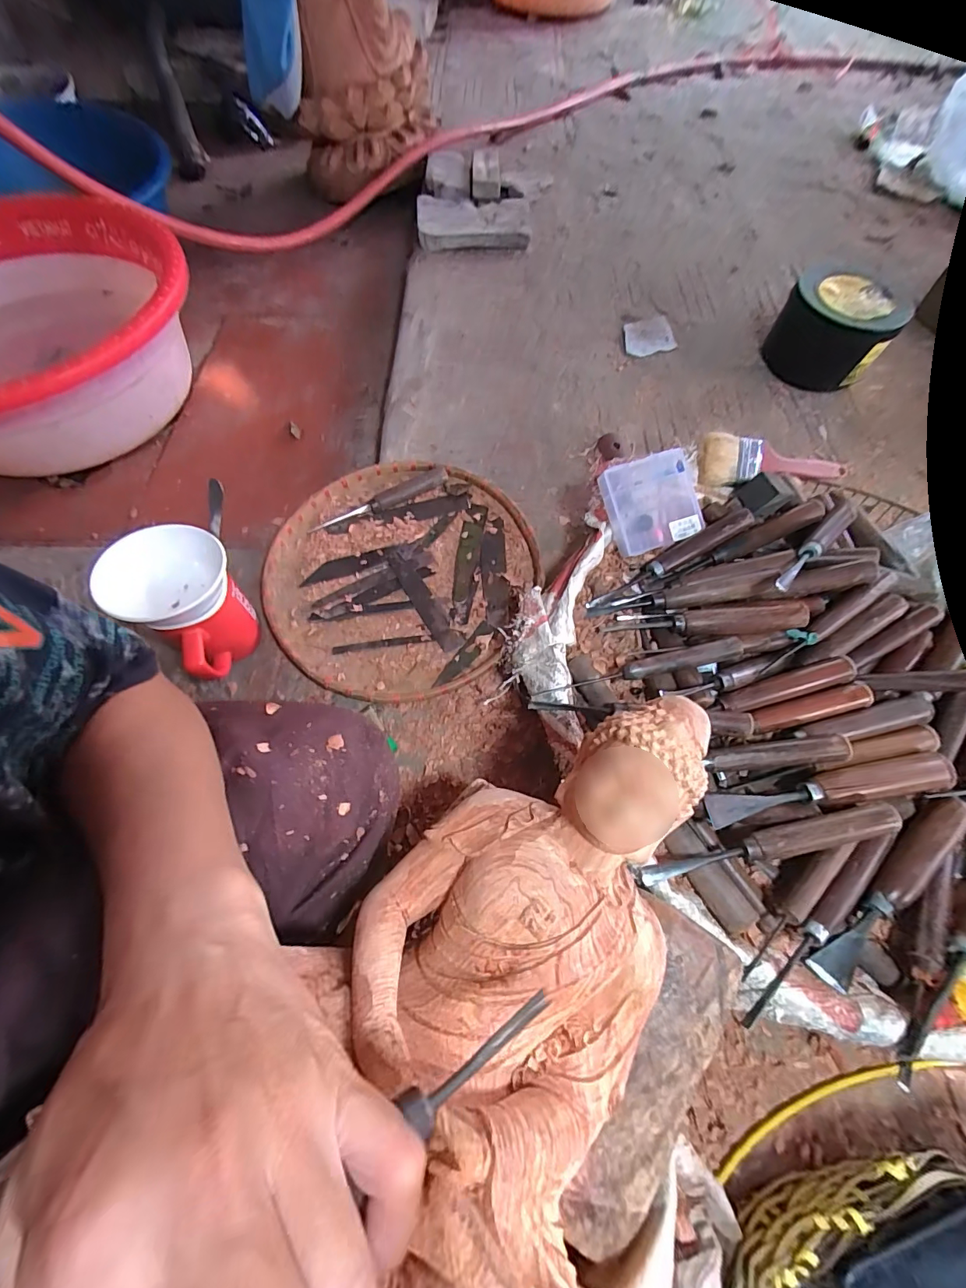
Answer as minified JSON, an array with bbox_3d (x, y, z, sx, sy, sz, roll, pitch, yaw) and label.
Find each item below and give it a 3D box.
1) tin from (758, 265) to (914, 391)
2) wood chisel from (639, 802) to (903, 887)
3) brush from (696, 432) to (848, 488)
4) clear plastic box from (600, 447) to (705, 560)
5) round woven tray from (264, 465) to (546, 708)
[{"bbox_3d":[0.470,-0.423,0.621,0.135,0.098,0.124,0,65,-1],"label":"tin"},{"bbox_3d":[0.198,0.139,0.315,0.177,0.016,0.020,-10,65,-6],"label":"wood chisel"},{"bbox_3d":[0.300,-0.187,0.473,0.173,0.014,0.047,-3,109,-13],"label":"brush"},{"bbox_3d":[0.167,-0.139,0.455,0.084,0.023,0.087,-19,91,4],"label":"clear plastic box"},{"bbox_3d":[-0.092,-0.081,0.509,0.288,0.023,0.289,0,65,-1],"label":"round woven tray"}]

